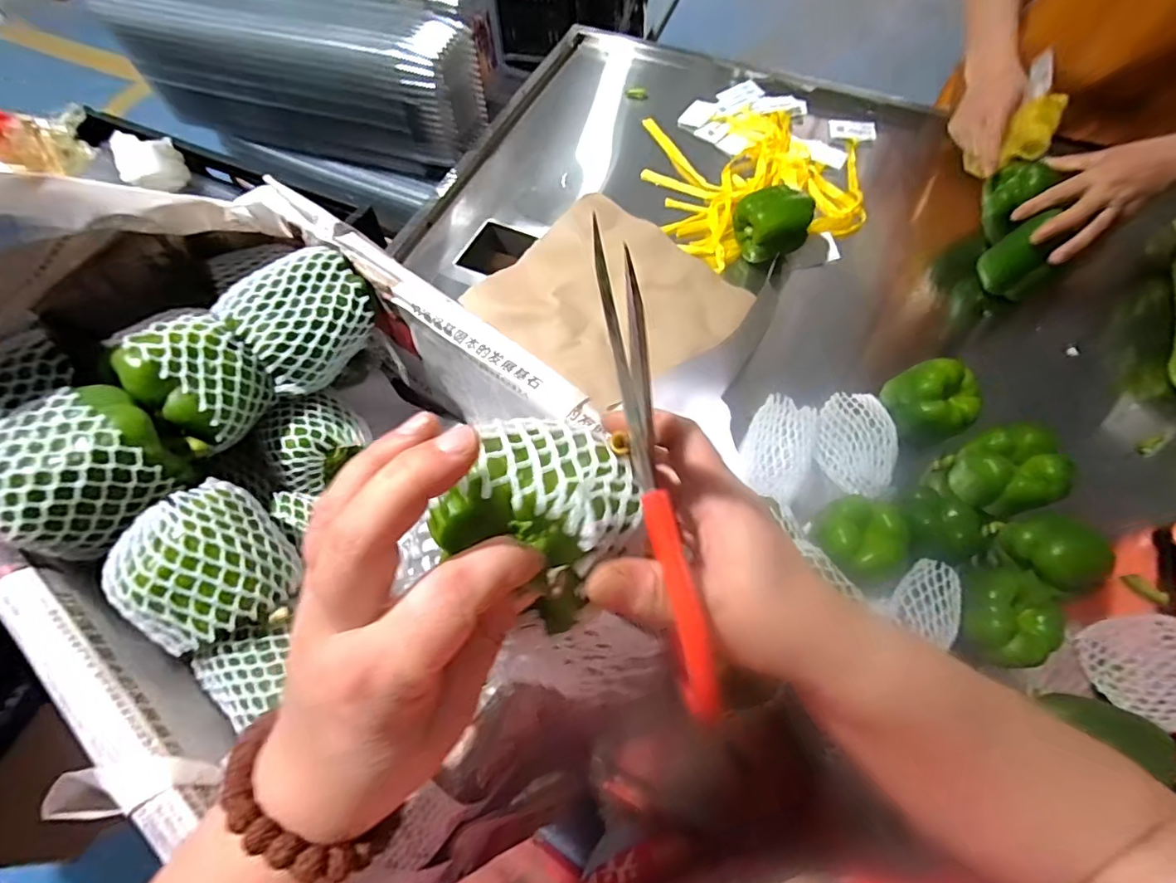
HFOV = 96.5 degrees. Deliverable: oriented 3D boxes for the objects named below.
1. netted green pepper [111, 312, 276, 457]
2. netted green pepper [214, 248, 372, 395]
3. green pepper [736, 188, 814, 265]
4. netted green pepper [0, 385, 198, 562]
[{"bbox_3d":[-0.315,-0.052,0.429,0.088,0.082,0.085,35,72,18],"label":"netted green pepper"},{"bbox_3d":[-0.244,-0.107,0.464,0.110,0.073,0.091,-34,68,-12],"label":"netted green pepper"},{"bbox_3d":[0.253,-0.303,0.736,0.075,0.080,0.093,-27,66,-9],"label":"green pepper"},{"bbox_3d":[-0.356,0.022,0.368,0.081,0.073,0.108,39,73,19],"label":"netted green pepper"}]

